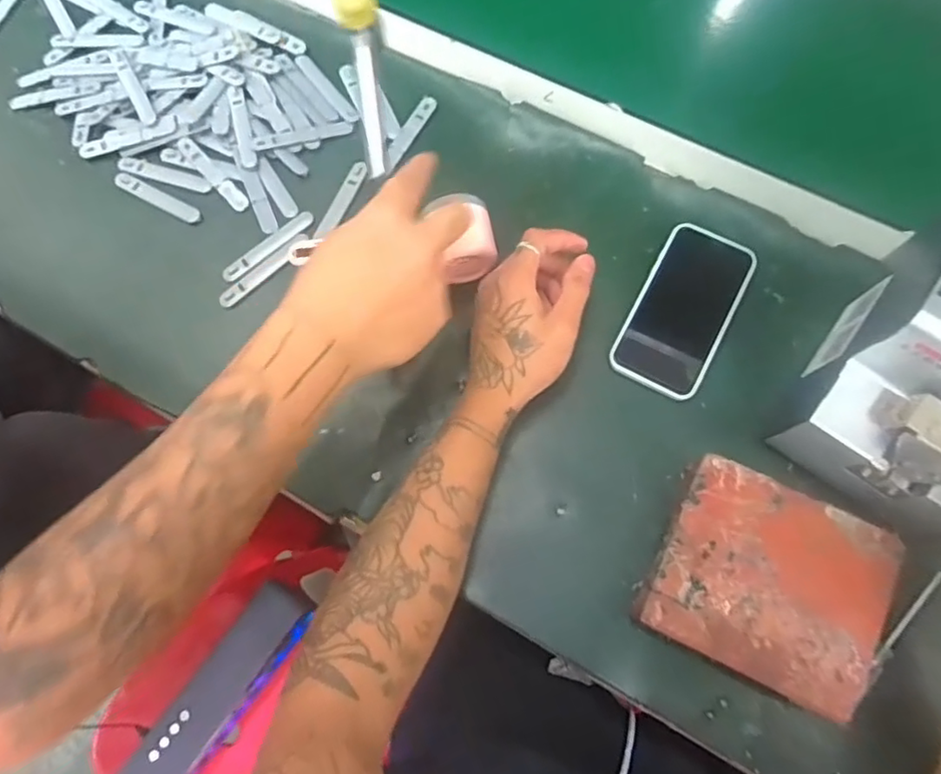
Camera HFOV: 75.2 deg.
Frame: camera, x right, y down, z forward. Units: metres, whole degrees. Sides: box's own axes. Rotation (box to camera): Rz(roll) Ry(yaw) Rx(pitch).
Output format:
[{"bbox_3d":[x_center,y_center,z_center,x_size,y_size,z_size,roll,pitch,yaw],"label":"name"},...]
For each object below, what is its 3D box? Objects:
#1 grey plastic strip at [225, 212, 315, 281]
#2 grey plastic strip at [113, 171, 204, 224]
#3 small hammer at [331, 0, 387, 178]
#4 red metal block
[{"bbox_3d":[-0.181,-0.126,0.547,0.093,0.004,0.015,-39,85,-9],"label":"grey plastic strip"},{"bbox_3d":[-0.291,-0.176,0.566,0.094,0.004,0.014,28,78,9],"label":"grey plastic strip"},{"bbox_3d":[-0.066,-0.195,0.391,0.025,0.023,0.113,-7,105,0],"label":"small hammer"},{"bbox_3d":[0.210,0.138,0.434,0.150,0.040,0.128,24,77,8],"label":"red metal block"}]

